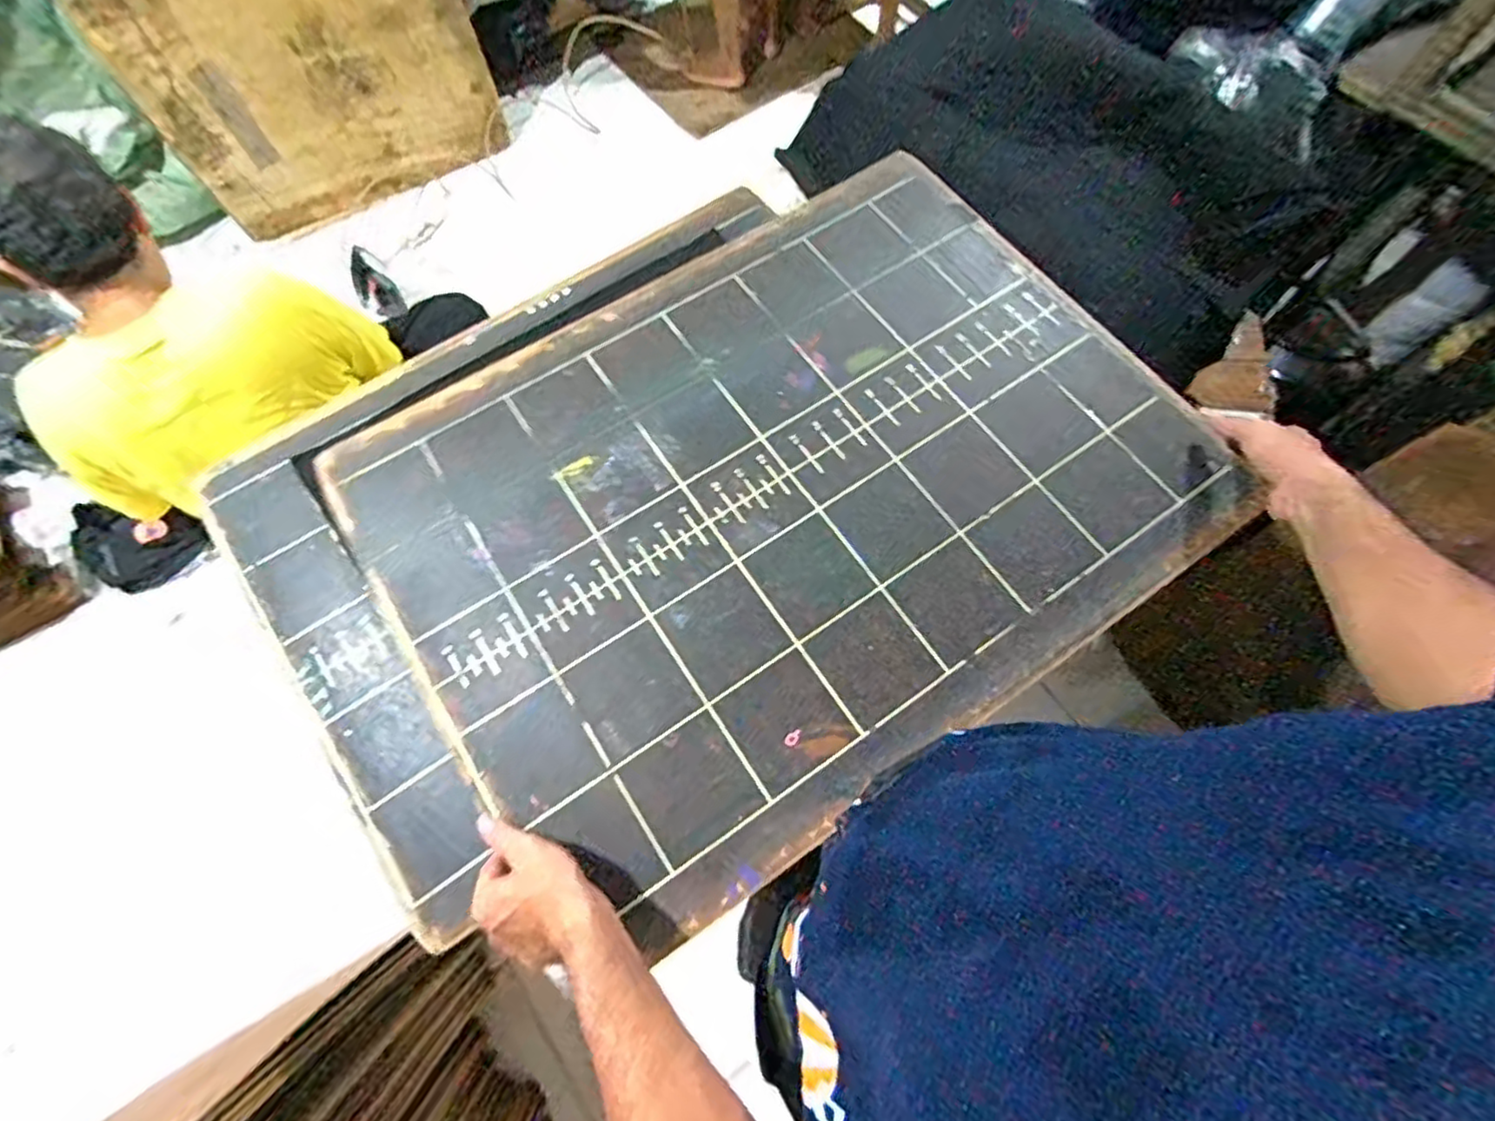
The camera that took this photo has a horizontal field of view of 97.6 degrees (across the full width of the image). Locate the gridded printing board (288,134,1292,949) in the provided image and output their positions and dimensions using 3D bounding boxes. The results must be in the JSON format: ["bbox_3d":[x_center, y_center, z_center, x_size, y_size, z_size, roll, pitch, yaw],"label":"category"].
[{"bbox_3d":[0.034,-0.088,0.667,0.759,0.023,0.599,-37,74,-11],"label":"gridded printing board"}]

